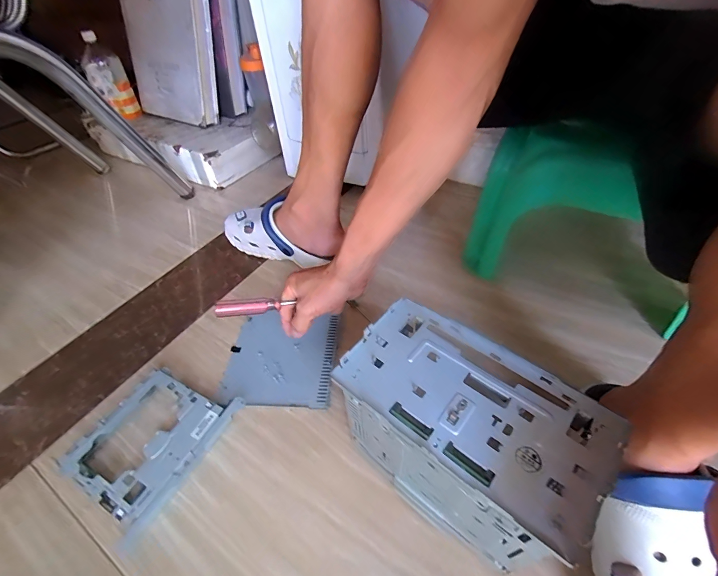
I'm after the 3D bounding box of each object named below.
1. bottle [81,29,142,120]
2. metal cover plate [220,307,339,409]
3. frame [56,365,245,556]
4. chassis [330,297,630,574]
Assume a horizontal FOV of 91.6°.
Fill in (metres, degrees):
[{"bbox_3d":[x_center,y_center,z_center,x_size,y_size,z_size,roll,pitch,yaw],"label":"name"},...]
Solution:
[{"bbox_3d":[-0.686,-0.567,0.964,0.090,0.198,0.102,-25,48,-19],"label":"bottle"},{"bbox_3d":[-0.112,0.097,0.505,0.155,0.017,0.148,1,45,6],"label":"metal cover plate"},{"bbox_3d":[-0.244,0.180,0.412,0.141,0.034,0.157,19,50,22],"label":"frame"},{"bbox_3d":[0.094,0.132,0.317,0.209,0.132,0.116,29,54,29],"label":"chassis"}]

